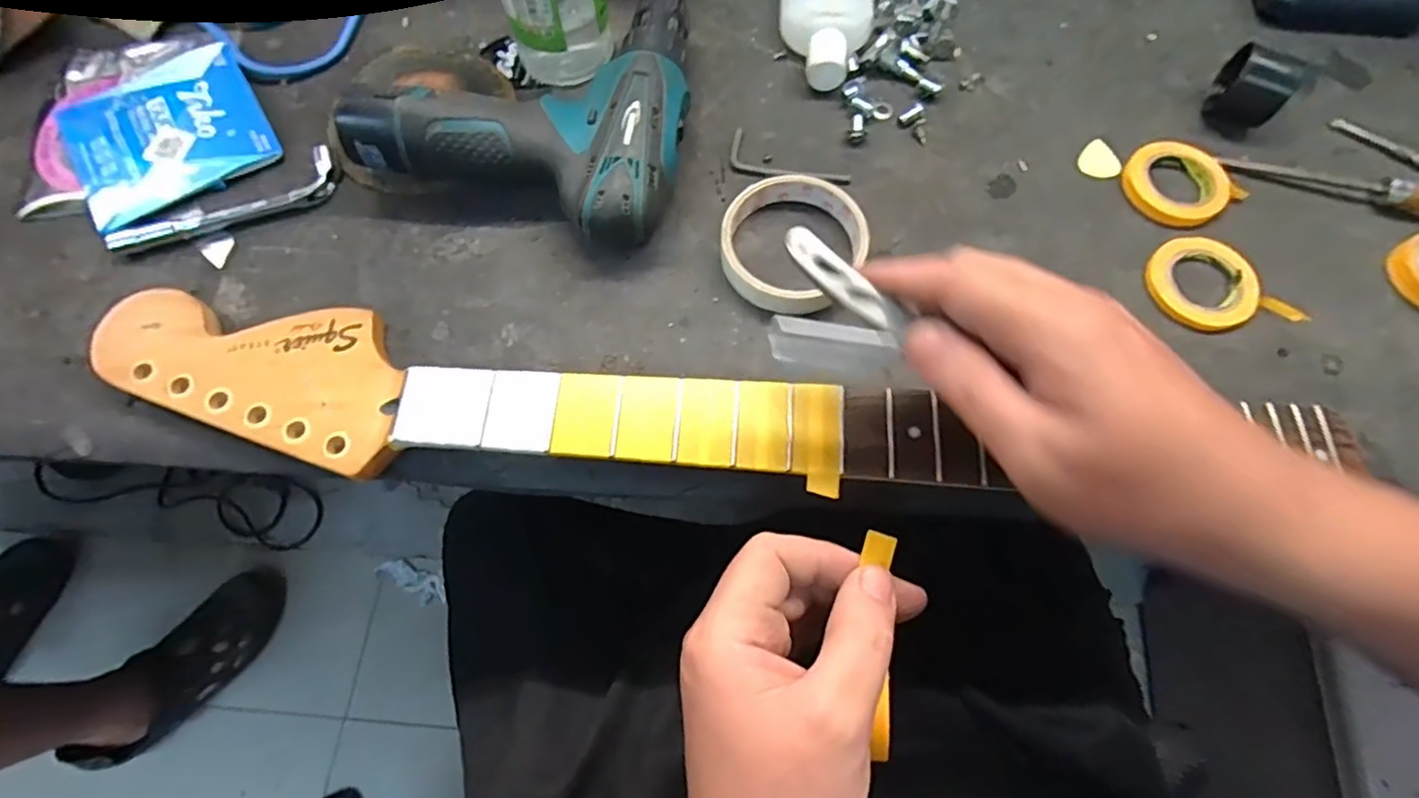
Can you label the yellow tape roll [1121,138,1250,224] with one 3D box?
[{"bbox_3d":[0.293,-0.136,0.392,0.060,0.011,0.060,0,68,0],"label":"yellow tape roll"}]

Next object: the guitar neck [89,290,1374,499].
[{"bbox_3d":[-0.011,0.014,0.327,0.627,0.028,0.080,6,69,3],"label":"guitar neck"}]

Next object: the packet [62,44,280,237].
[{"bbox_3d":[-0.348,-0.170,0.406,0.112,0.016,0.107,-30,71,-11],"label":"packet"}]

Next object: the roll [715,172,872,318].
[{"bbox_3d":[0.049,-0.093,0.374,0.082,0.019,0.084,0,68,0],"label":"roll"}]

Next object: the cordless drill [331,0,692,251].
[{"bbox_3d":[-0.096,-0.192,0.393,0.184,0.057,0.185,18,69,7],"label":"cordless drill"}]

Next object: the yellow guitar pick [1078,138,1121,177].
[{"bbox_3d":[0.249,-0.153,0.403,0.023,0.004,0.027,-28,74,2],"label":"yellow guitar pick"}]

